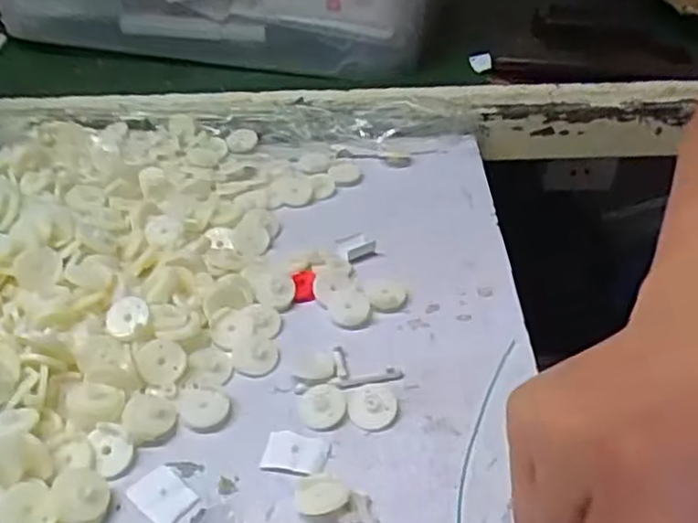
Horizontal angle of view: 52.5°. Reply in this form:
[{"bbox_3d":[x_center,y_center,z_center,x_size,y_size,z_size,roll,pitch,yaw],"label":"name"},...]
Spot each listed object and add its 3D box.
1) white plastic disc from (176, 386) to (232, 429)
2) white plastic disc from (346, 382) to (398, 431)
[{"bbox_3d":[-0.070,0.070,0.338,0.025,0.006,0.021,3,38,7],"label":"white plastic disc"},{"bbox_3d":[0.011,0.069,0.337,0.023,0.005,0.023,-1,38,1],"label":"white plastic disc"}]

